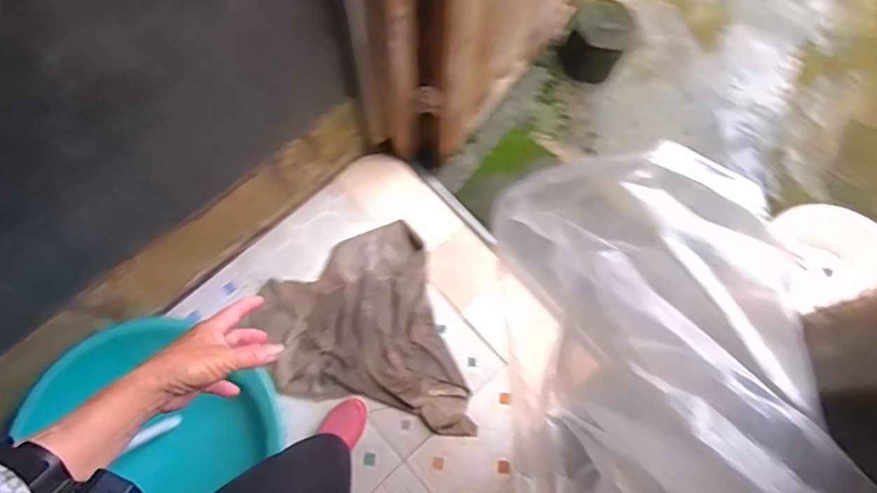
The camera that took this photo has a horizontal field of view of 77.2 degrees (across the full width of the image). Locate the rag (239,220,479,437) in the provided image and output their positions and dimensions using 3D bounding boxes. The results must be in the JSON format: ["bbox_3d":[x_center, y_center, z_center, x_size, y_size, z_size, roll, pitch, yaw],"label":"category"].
[{"bbox_3d":[-0.174,0.229,1.234,0.418,0.051,0.501,-21,74,-8],"label":"rag"}]

